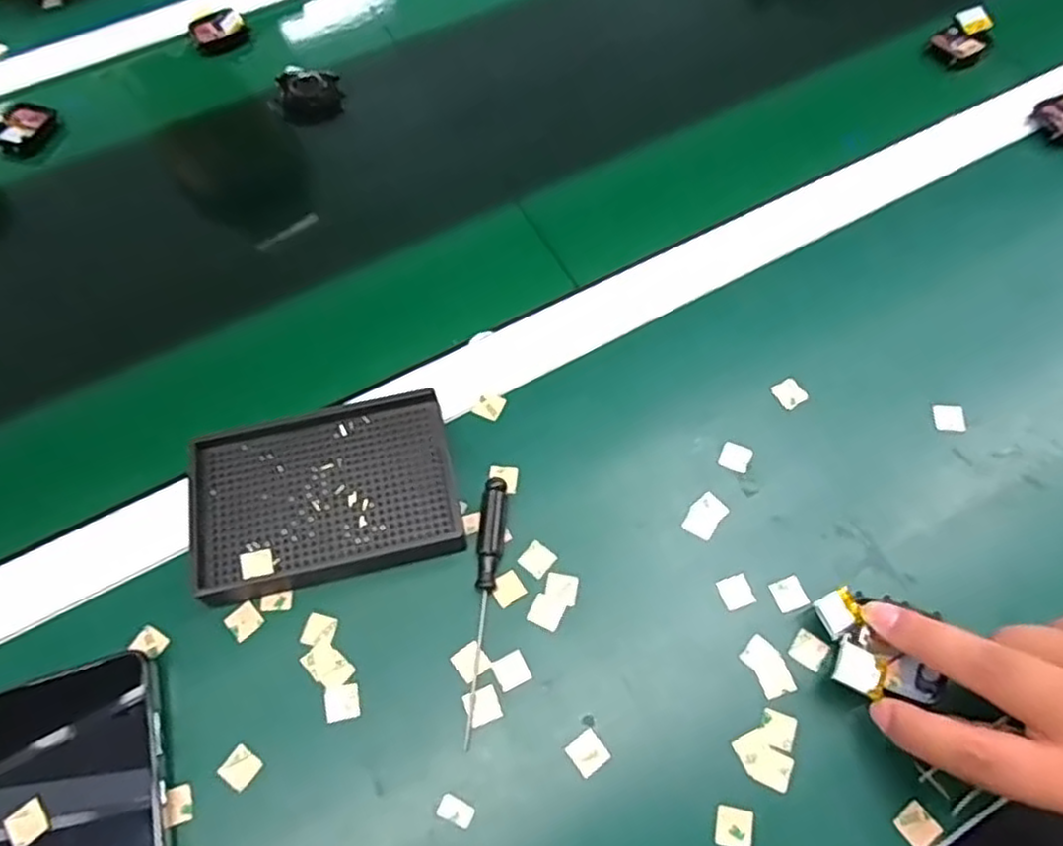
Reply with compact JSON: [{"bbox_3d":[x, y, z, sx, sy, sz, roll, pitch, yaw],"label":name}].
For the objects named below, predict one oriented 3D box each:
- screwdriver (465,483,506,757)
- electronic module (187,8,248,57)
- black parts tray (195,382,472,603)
[{"bbox_3d":[-0.023,0.089,0.357,0.014,0.011,0.130,0,61,3],"label":"screwdriver"},{"bbox_3d":[-0.262,-0.330,0.593,0.045,0.010,0.039,-25,63,-11],"label":"electronic module"},{"bbox_3d":[-0.110,0.039,0.381,0.134,0.023,0.090,-12,62,-4],"label":"black parts tray"}]

